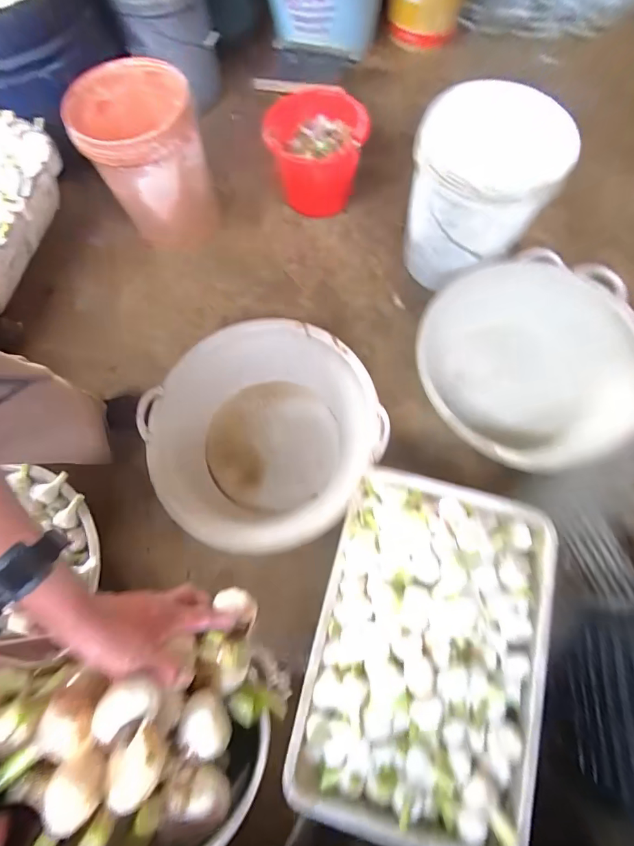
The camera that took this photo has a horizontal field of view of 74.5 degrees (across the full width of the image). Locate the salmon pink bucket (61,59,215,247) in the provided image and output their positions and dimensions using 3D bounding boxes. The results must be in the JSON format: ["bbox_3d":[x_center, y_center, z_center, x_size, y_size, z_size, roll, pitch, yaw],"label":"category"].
[{"bbox_3d":[-0.484,-0.741,1.195,0.308,0.381,0.311,0,74,1],"label":"salmon pink bucket"}]

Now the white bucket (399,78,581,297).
[{"bbox_3d":[0.372,-0.550,1.014,0.291,0.361,0.291,0,74,1],"label":"white bucket"}]

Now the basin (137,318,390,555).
[{"bbox_3d":[-0.128,0.031,1.008,0.481,0.199,0.518,0,74,1],"label":"basin"}]

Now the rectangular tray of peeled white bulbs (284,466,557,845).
[{"bbox_3d":[0.184,0.368,0.688,0.363,0.094,0.534,14,74,5],"label":"rectangular tray of peeled white bulbs"}]

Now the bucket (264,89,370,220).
[{"bbox_3d":[-0.004,-0.787,1.255,0.263,0.256,0.287,0,74,1],"label":"bucket"}]

